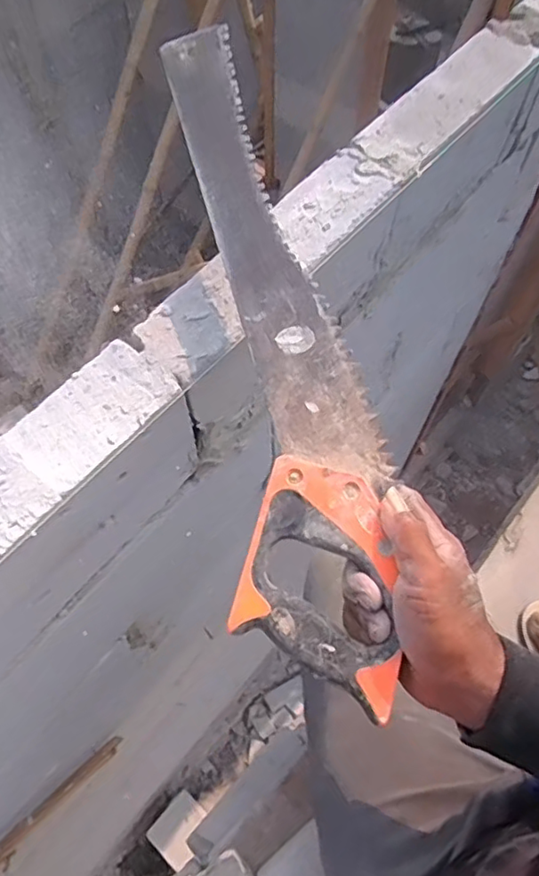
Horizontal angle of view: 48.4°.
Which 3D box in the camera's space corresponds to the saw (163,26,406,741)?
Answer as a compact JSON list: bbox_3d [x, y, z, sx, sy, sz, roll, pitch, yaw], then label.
[{"bbox_3d":[-0.007,-0.088,0.440,0.113,0.018,0.533,-12,73,-6],"label":"saw"}]

